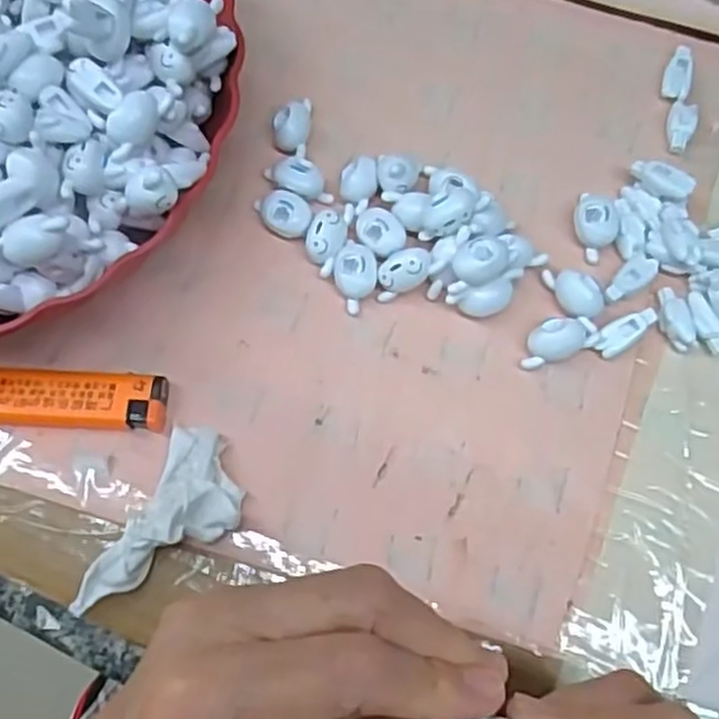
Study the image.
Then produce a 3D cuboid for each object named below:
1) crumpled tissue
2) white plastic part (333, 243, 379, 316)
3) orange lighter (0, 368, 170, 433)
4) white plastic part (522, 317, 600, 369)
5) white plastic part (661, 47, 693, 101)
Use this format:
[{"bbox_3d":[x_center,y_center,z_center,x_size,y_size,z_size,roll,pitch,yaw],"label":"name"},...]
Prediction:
[{"bbox_3d":[-0.073,0.067,0.291,0.039,0.019,0.080,26,74,9],"label":"crumpled tissue"},{"bbox_3d":[-0.001,-0.037,0.329,0.019,0.014,0.030,-3,72,0],"label":"white plastic part"},{"bbox_3d":[-0.121,0.017,0.310,0.079,0.013,0.023,0,72,1],"label":"orange lighter"},{"bbox_3d":[0.085,-0.008,0.318,0.033,0.013,0.017,-13,72,-3],"label":"white plastic part"},{"bbox_3d":[0.155,-0.138,0.362,0.013,0.011,0.026,19,73,7],"label":"white plastic part"}]

